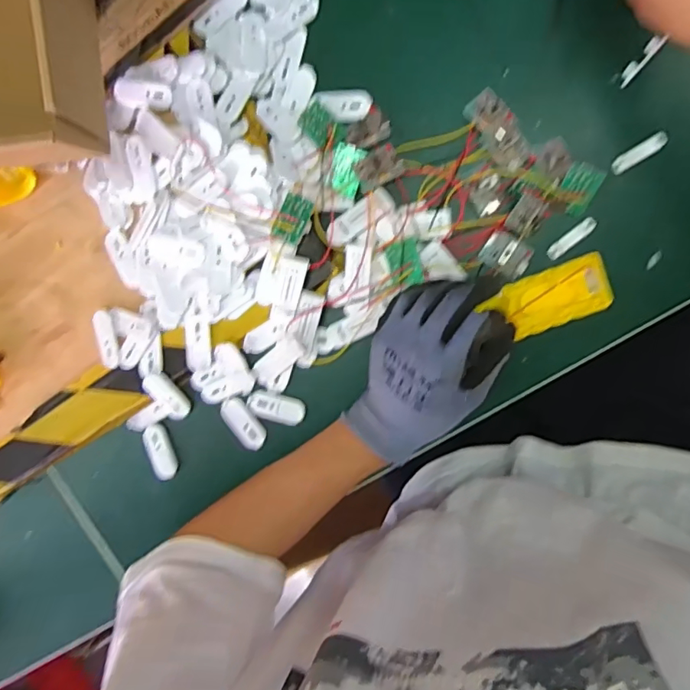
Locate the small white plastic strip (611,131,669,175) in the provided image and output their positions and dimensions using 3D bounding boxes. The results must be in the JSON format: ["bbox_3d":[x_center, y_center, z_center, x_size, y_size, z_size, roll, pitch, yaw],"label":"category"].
[{"bbox_3d":[0.228,-0.149,0.410,0.042,0.006,0.011,-34,95,20],"label":"small white plastic strip"}]

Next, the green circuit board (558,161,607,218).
[{"bbox_3d":[0.179,-0.119,0.406,0.027,0.004,0.037,18,117,-3],"label":"green circuit board"}]

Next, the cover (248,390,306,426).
[{"bbox_3d":[-0.061,0.056,0.466,0.050,0.004,0.025,16,99,1],"label":"cover"}]

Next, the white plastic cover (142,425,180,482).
[{"bbox_3d":[-0.169,0.099,0.484,0.023,0.006,0.051,-14,97,5],"label":"white plastic cover"}]

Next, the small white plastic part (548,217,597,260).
[{"bbox_3d":[0.181,-0.085,0.422,0.045,0.005,0.011,-40,94,8],"label":"small white plastic part"}]

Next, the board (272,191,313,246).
[{"bbox_3d":[-0.042,-0.099,0.413,0.023,0.007,0.036,23,99,0],"label":"board"}]

